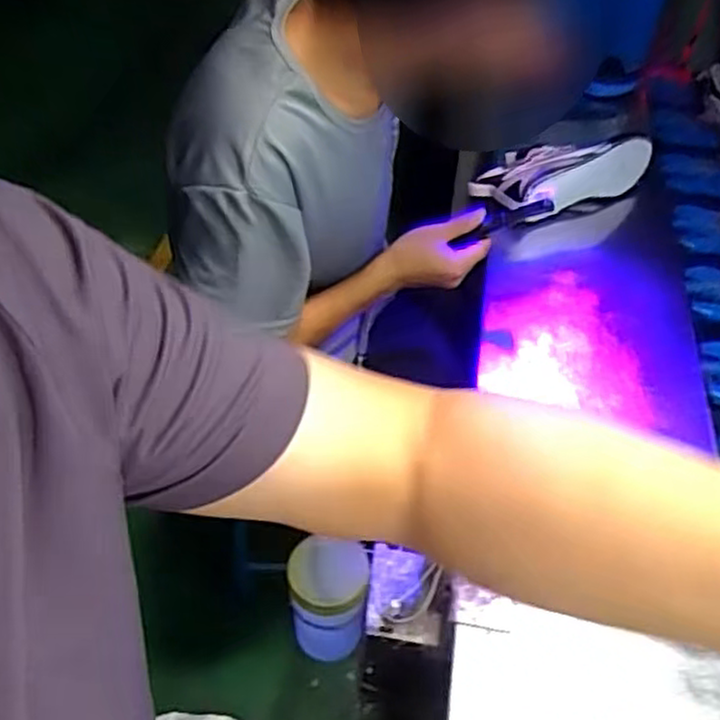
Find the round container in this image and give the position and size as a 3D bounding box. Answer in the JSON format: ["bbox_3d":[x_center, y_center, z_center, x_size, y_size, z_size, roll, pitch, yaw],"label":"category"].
[{"bbox_3d":[-0.032,0.228,0.690,0.072,0.111,0.070,4,48,-4],"label":"round container"}]

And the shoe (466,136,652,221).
[{"bbox_3d":[0.271,-0.253,0.972,0.236,0.100,0.099,-18,53,-22],"label":"shoe"}]

